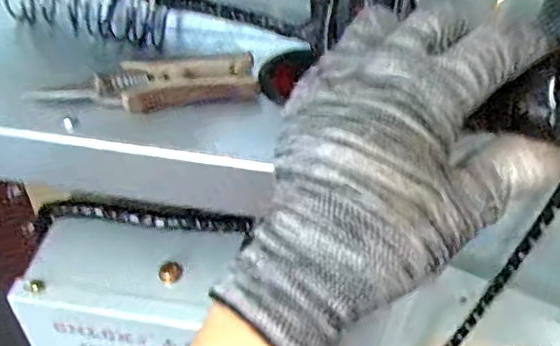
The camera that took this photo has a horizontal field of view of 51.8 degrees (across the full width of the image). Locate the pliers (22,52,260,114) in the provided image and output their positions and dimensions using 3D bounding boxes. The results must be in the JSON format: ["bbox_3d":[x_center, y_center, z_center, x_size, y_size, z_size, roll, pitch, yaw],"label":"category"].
[{"bbox_3d":[-0.097,-0.065,0.426,0.158,0.016,0.042,-7,46,-11],"label":"pliers"}]

